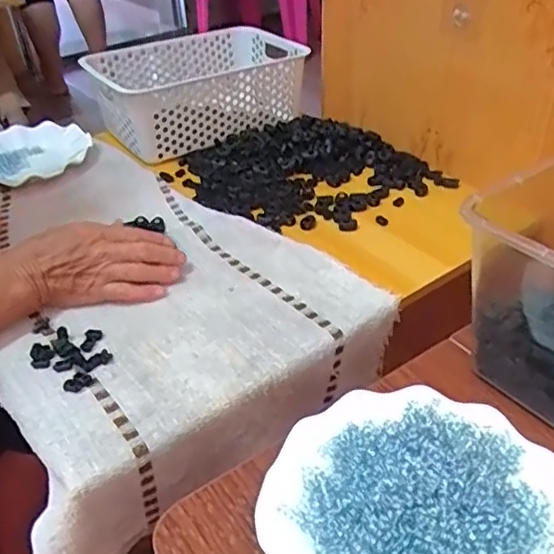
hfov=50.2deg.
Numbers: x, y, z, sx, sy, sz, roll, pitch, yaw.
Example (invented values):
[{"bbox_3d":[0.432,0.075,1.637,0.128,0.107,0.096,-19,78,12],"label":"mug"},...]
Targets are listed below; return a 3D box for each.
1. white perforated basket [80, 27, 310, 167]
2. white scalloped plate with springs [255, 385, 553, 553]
[{"bbox_3d":[-0.126,-0.300,0.927,0.299,0.095,0.192,-21,43,-21],"label":"white perforated basket"},{"bbox_3d":[0.085,0.141,0.352,0.177,0.039,0.173,-1,40,1],"label":"white scalloped plate with springs"}]

